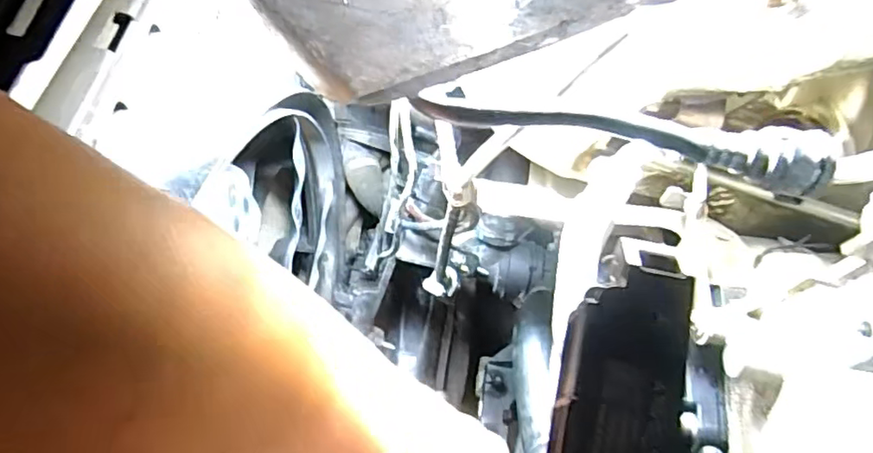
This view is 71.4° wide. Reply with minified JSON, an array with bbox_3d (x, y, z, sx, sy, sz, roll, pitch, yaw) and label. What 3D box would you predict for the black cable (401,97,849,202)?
[{"bbox_3d":[0.059,-0.028,0.195,0.132,0.014,0.016,8,64,1],"label":"black cable"}]

